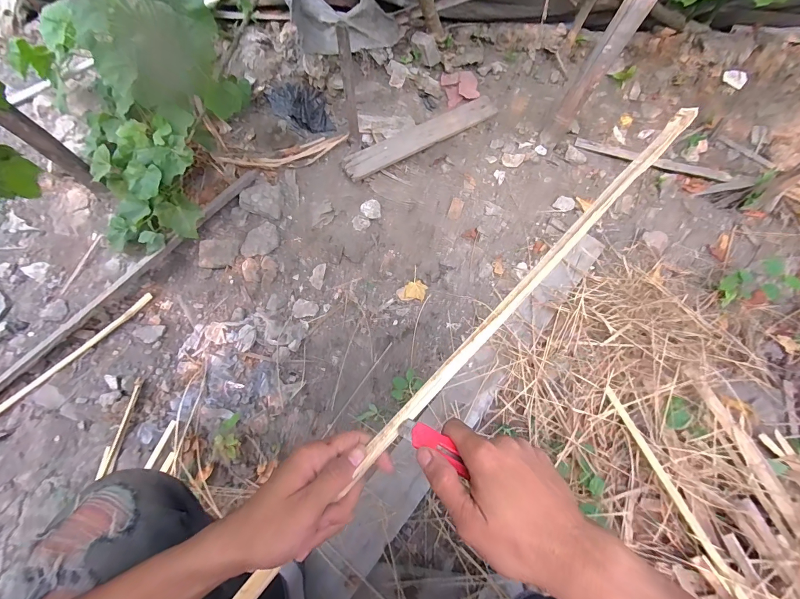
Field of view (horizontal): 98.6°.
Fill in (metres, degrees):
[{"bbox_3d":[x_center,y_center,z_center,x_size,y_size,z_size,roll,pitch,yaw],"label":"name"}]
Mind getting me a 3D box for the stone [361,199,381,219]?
[{"bbox_3d":[-0.091,-0.279,1.066,0.060,0.029,0.065,1,55,-1],"label":"stone"}]

